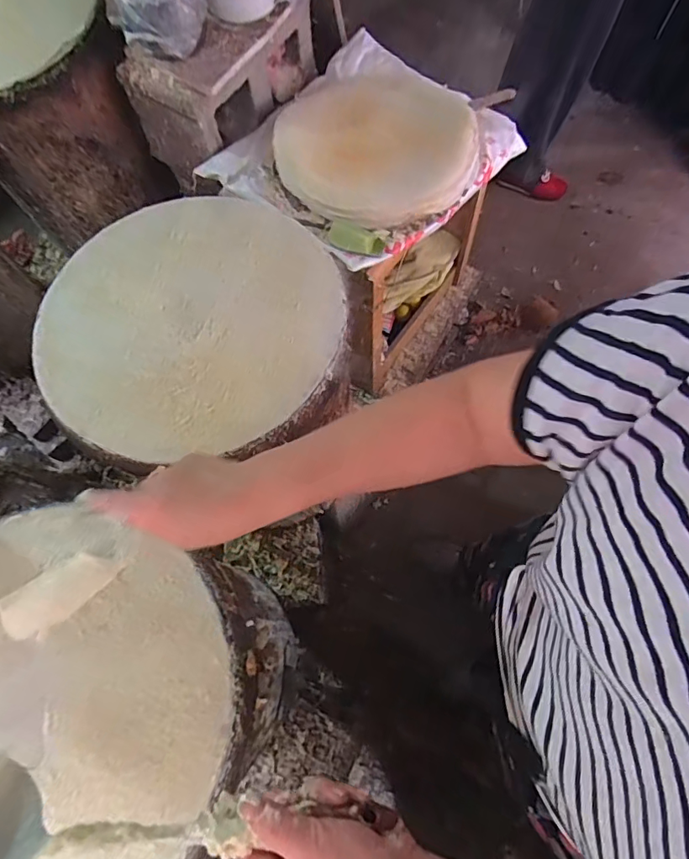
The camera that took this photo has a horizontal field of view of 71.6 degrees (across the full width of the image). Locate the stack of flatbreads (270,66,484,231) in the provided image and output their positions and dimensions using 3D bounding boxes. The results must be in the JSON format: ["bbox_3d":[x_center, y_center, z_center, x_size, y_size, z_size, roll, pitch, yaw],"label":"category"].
[{"bbox_3d":[0.064,-0.549,0.907,0.376,0.041,0.386,22,72,10],"label":"stack of flatbreads"}]

